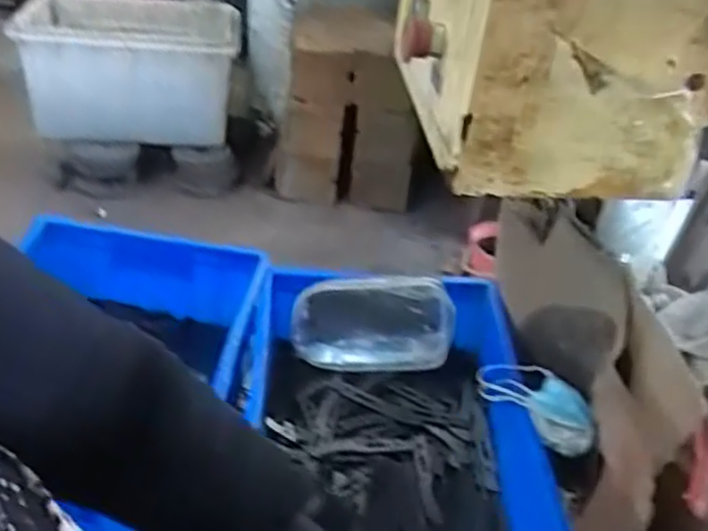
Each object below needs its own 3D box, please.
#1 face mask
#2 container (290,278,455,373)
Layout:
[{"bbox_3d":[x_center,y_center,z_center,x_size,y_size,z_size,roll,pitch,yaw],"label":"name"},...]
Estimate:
[{"bbox_3d":[0.188,0.138,0.725,0.056,0.044,0.136,-26,48,-36],"label":"face mask"},{"bbox_3d":[0.024,0.070,0.879,0.192,0.115,0.055,4,6,6],"label":"container"}]

